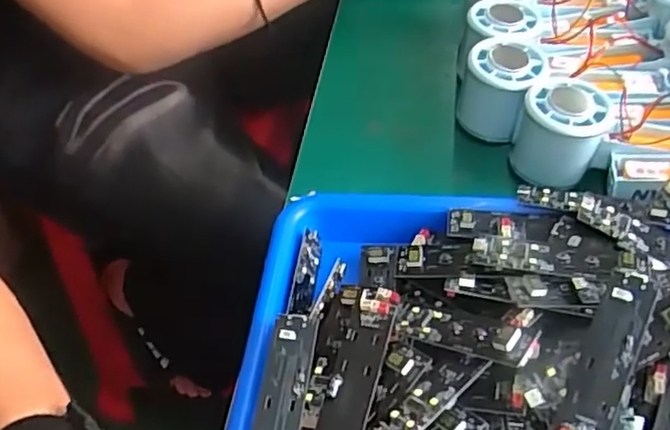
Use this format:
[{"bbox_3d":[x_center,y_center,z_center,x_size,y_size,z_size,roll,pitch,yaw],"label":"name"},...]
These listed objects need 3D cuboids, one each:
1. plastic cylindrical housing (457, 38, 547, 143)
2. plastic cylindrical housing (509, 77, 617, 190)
[{"bbox_3d":[0.124,-0.093,0.491,0.052,0.060,0.049,-2,47,2],"label":"plastic cylindrical housing"},{"bbox_3d":[0.155,-0.056,0.452,0.057,0.059,0.051,13,49,15],"label":"plastic cylindrical housing"}]

